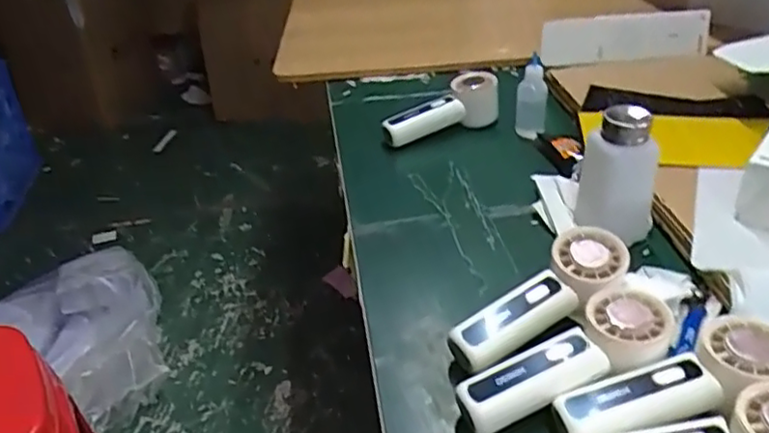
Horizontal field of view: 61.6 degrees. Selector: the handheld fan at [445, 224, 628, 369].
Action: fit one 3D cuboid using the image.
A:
[{"bbox_3d":[0.123,0.066,0.499,0.156,0.033,0.050,-33,41,-15],"label":"handheld fan"}]

